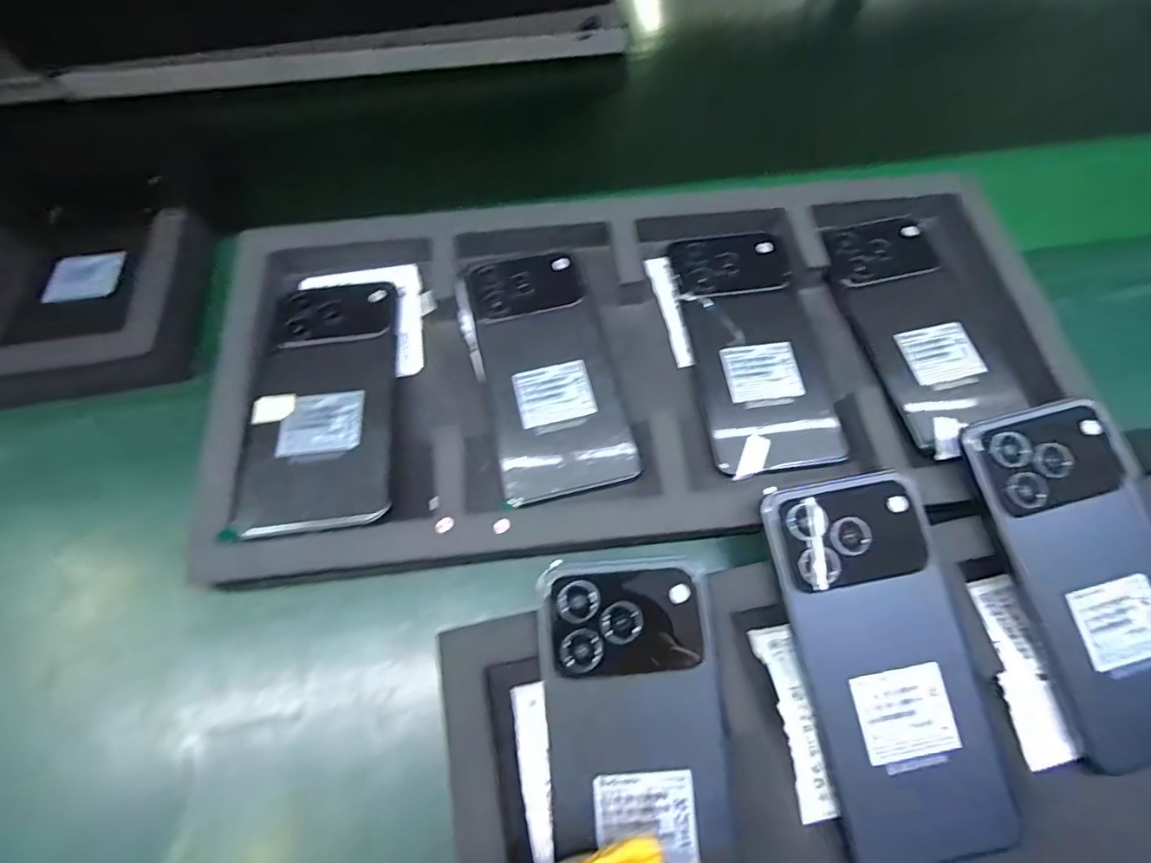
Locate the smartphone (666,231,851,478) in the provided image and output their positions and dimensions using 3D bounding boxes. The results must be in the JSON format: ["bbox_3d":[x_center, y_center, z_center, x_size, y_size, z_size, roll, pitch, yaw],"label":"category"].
[{"bbox_3d":[0.107,-0.054,0.321,0.075,0.013,0.157,-6,66,-3],"label":"smartphone"}]

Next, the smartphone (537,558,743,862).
[{"bbox_3d":[0.028,0.134,0.228,0.076,0.005,0.152,-5,77,-4],"label":"smartphone"}]

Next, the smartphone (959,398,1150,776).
[{"bbox_3d":[0.249,0.067,0.255,0.080,0.009,0.162,-17,82,-8],"label":"smartphone"}]

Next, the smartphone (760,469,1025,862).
[{"bbox_3d":[0.140,0.103,0.242,0.076,0.007,0.162,-11,79,-5],"label":"smartphone"}]

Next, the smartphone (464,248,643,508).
[{"bbox_3d":[-0.016,-0.039,0.315,0.075,0.013,0.158,-12,66,-6],"label":"smartphone"}]

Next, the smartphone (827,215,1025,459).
[{"bbox_3d":[0.209,-0.068,0.326,0.076,0.011,0.165,-7,66,-4],"label":"smartphone"}]

